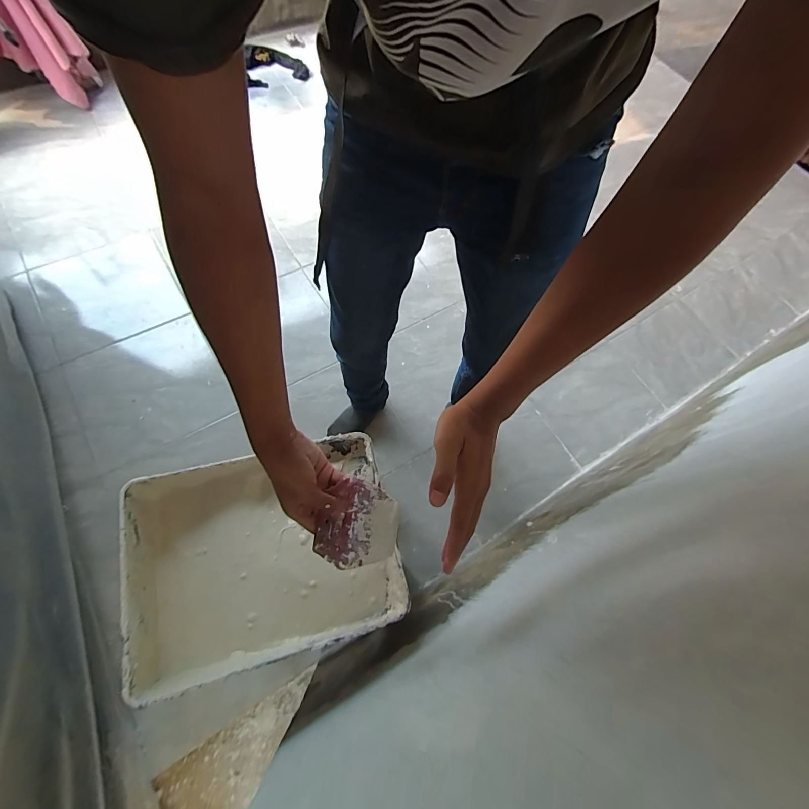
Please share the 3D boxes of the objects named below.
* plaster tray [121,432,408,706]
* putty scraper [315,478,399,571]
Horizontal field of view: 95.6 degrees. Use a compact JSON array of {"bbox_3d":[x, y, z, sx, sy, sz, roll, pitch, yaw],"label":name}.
[{"bbox_3d":[-0.199,0.207,0.526,0.359,0.069,0.279,-13,69,-6],"label":"plaster tray"},{"bbox_3d":[-0.055,0.137,0.418,0.097,0.004,0.093,5,76,23],"label":"putty scraper"}]

